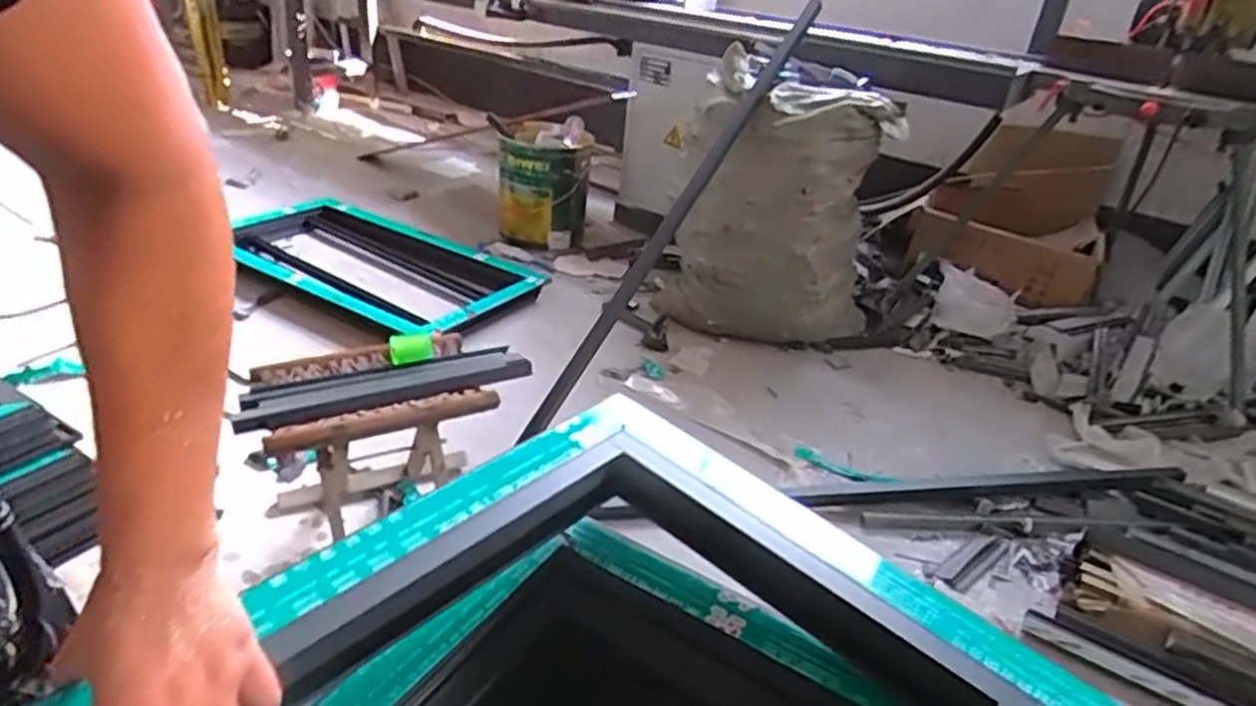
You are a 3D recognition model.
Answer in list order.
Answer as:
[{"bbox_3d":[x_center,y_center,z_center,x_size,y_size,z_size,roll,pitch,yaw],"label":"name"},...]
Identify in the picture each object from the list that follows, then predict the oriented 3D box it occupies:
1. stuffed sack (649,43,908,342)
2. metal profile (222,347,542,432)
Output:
[{"bbox_3d":[0.358,-0.322,1.853,0.516,0.630,0.305,10,29,7],"label":"stuffed sack"},{"bbox_3d":[-0.359,0.042,1.144,0.409,0.032,0.113,-8,32,-24],"label":"metal profile"}]

